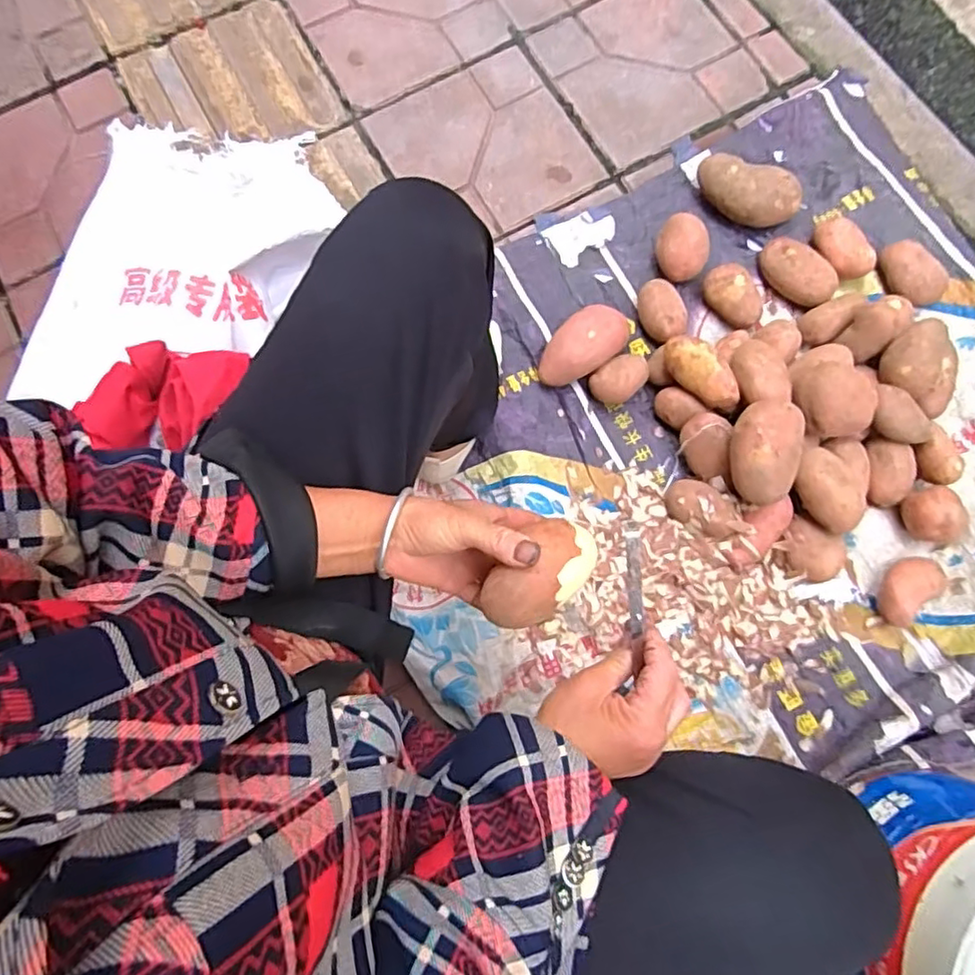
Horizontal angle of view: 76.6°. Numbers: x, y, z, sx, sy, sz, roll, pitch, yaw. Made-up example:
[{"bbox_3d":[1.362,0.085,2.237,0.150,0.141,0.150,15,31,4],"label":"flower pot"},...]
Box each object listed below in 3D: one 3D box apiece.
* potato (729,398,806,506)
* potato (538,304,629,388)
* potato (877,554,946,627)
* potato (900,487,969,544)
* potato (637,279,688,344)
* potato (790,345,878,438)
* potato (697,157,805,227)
[{"bbox_3d":[0.340,-0.045,0.758,0.079,0.059,0.115,14,80,7],"label":"potato"},{"bbox_3d":[0.134,-0.196,0.865,0.081,0.052,0.139,42,84,11],"label":"potato"},{"bbox_3d":[0.535,0.126,0.785,0.054,0.040,0.099,38,84,10],"label":"potato"},{"bbox_3d":[0.572,0.038,0.791,0.073,0.056,0.070,-1,79,4],"label":"potato"},{"bbox_3d":[0.247,-0.249,0.882,0.059,0.042,0.093,-17,78,1],"label":"potato"},{"bbox_3d":[0.431,-0.125,0.785,0.092,0.066,0.123,-14,78,1],"label":"potato"},{"bbox_3d":[0.379,-0.430,0.904,0.148,0.063,0.077,19,79,6],"label":"potato"}]

